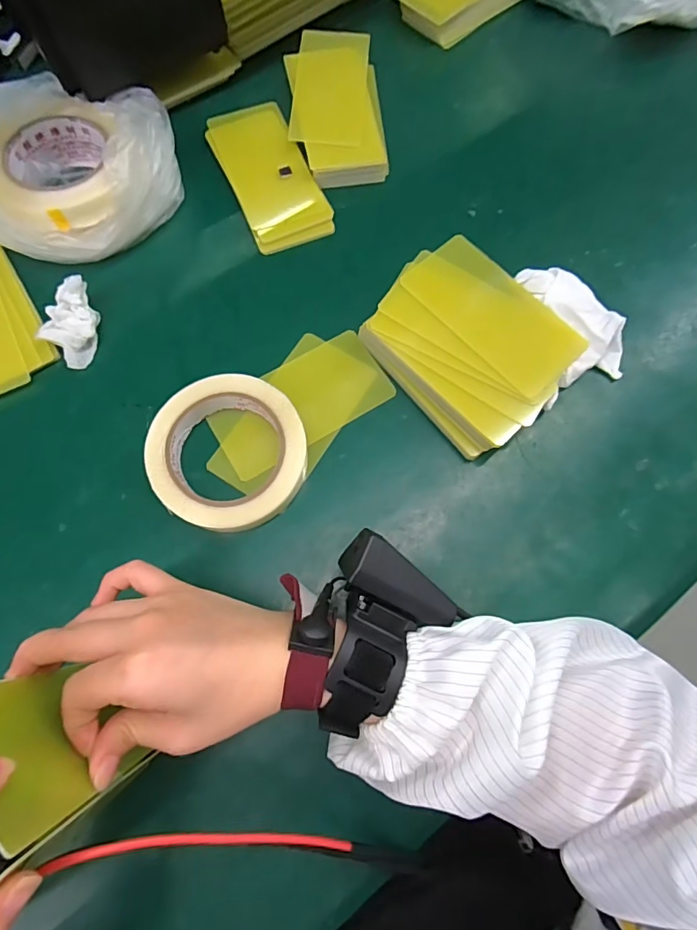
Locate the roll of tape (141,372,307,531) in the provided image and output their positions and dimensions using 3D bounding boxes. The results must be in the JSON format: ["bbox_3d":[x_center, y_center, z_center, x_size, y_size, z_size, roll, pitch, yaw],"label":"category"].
[{"bbox_3d":[-0.087,-0.010,0.335,0.111,0.026,0.109,0,74,-1],"label":"roll of tape"}]

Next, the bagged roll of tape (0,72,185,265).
[{"bbox_3d":[-0.226,-0.245,0.380,0.148,0.070,0.149,0,74,-1],"label":"bagged roll of tape"}]

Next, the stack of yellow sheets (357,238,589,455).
[{"bbox_3d":[0.094,-0.094,0.360,0.120,0.029,0.145,-39,78,-11],"label":"stack of yellow sheets"}]

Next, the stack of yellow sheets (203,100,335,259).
[{"bbox_3d":[-0.072,-0.263,0.419,0.070,0.012,0.152,-24,76,-7],"label":"stack of yellow sheets"}]

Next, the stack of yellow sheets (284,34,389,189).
[{"bbox_3d":[-0.012,-0.336,0.434,0.083,0.026,0.175,-4,74,-2],"label":"stack of yellow sheets"}]

